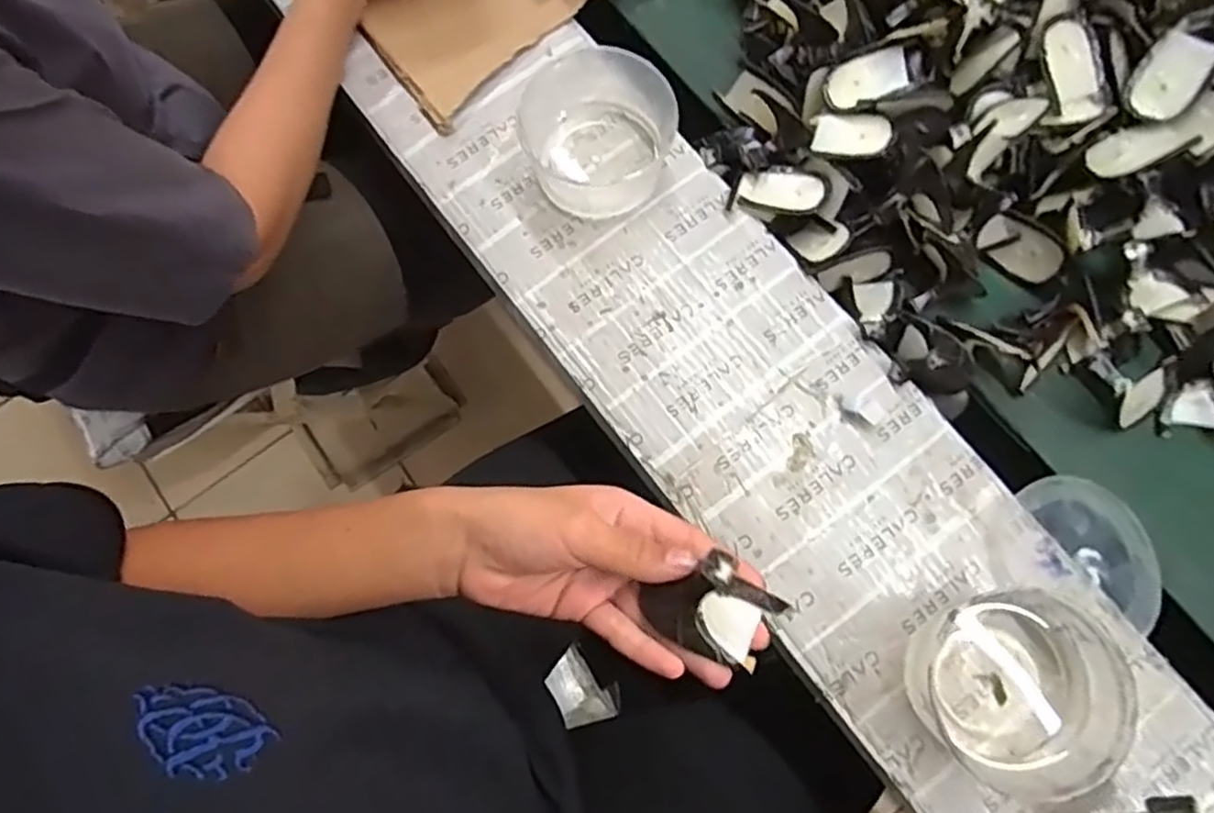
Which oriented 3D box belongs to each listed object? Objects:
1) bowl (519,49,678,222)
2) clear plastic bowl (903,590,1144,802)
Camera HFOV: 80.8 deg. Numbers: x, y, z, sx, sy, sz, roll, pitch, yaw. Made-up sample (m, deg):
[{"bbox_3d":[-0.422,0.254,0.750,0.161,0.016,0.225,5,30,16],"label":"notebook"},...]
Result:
[{"bbox_3d":[-0.005,-0.209,0.554,0.115,0.062,0.115,0,76,1],"label":"bowl"},{"bbox_3d":[0.256,0.176,0.449,0.107,0.063,0.105,0,76,1],"label":"clear plastic bowl"}]

